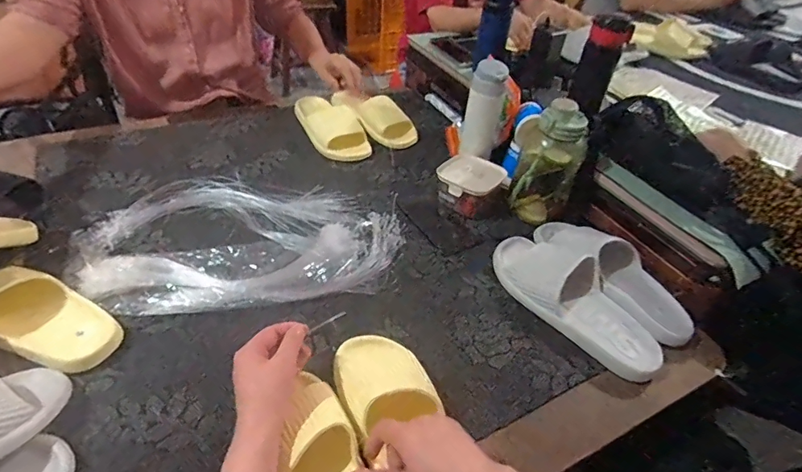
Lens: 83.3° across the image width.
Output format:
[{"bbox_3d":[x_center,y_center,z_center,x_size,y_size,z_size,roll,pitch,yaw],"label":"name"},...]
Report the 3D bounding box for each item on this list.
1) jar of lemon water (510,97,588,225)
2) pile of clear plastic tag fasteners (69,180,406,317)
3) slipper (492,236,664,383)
[{"bbox_3d":[0.259,-0.140,0.795,0.107,0.199,0.115,12,43,7],"label":"jar of lemon water"},{"bbox_3d":[-0.240,0.004,0.719,0.472,0.052,0.278,0,43,-5],"label":"pile of clear plastic tag fasteners"},{"bbox_3d":[0.250,0.078,0.656,0.109,0.085,0.288,-22,49,-26],"label":"slipper"}]

